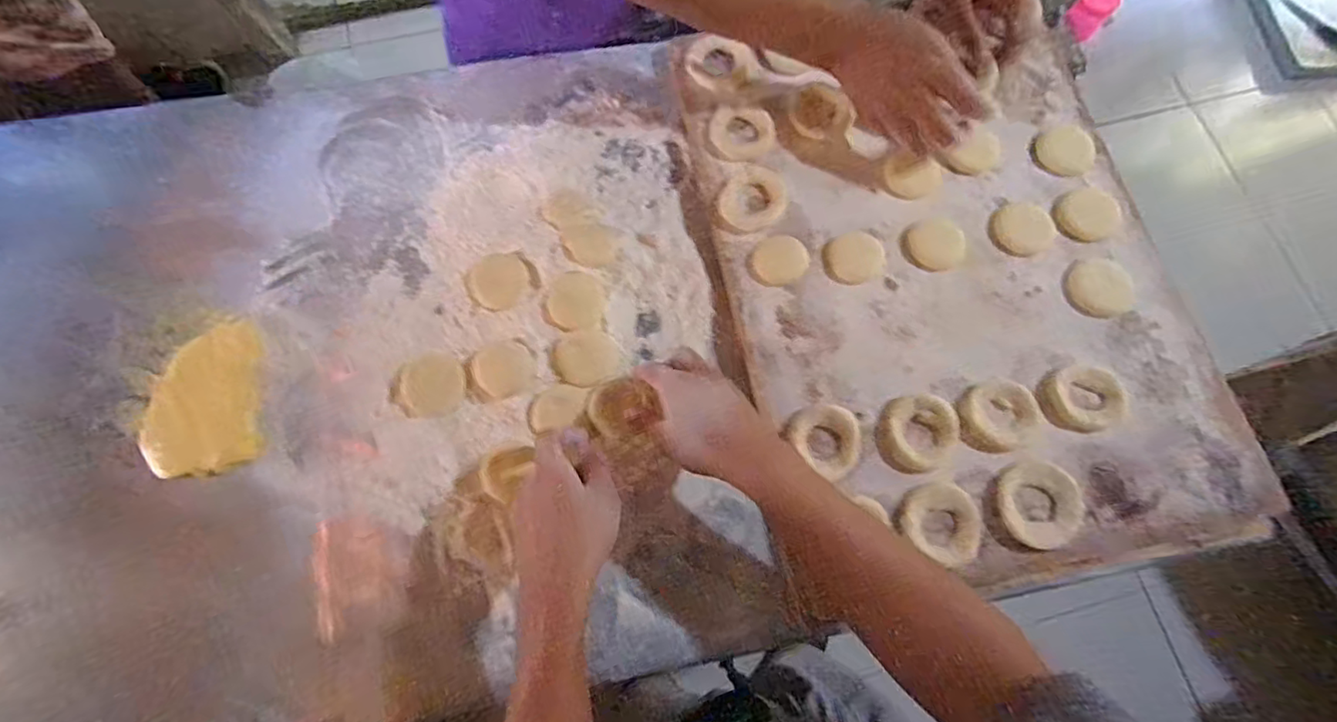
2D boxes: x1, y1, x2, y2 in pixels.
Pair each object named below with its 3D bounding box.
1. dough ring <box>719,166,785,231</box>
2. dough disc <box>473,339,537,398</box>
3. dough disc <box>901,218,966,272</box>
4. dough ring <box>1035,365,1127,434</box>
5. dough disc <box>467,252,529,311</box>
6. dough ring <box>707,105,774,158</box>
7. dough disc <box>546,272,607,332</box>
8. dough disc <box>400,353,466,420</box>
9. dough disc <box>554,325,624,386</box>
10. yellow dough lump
[{"bbox_3d":[0.084,-0.160,0.584,0.071,0.007,0.061,-35,77,-11],"label":"dough ring"},{"bbox_3d":[-0.150,0.008,0.543,0.054,0.011,0.049,-21,75,-7],"label":"dough disc"},{"bbox_3d":[0.255,-0.110,0.568,0.053,0.011,0.051,0,74,-1],"label":"dough disc"},{"bbox_3d":[0.367,0.033,0.525,0.077,0.014,0.058,-10,74,-4],"label":"dough ring"},{"bbox_3d":[-0.165,-0.077,0.571,0.059,0.008,0.058,0,74,-1],"label":"dough disc"},{"bbox_3d":[0.076,-0.234,0.618,0.067,0.019,0.057,-1,74,-2],"label":"dough ring"},{"bbox_3d":[-0.088,-0.057,0.563,0.054,0.005,0.054,0,74,-1],"label":"dough disc"},{"bbox_3d":[-0.220,0.022,0.555,0.058,0.005,0.060,0,74,-1],"label":"dough disc"},{"bbox_3d":[-0.076,-0.004,0.560,0.060,0.010,0.053,-19,75,-7],"label":"dough disc"},{"bbox_3d":[-0.420,0.034,0.535,0.096,0.016,0.133,-9,74,-4],"label":"yellow dough lump"}]

